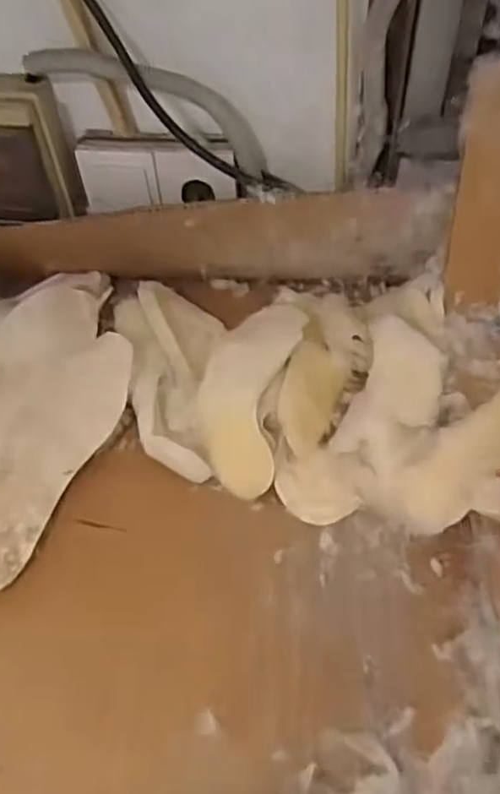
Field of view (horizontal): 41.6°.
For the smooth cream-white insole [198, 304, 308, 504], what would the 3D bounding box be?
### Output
[{"bbox_3d":[0.000,-0.024,0.663,0.085,0.060,0.244,10,58,7],"label":"smooth cream-white insole"}]

